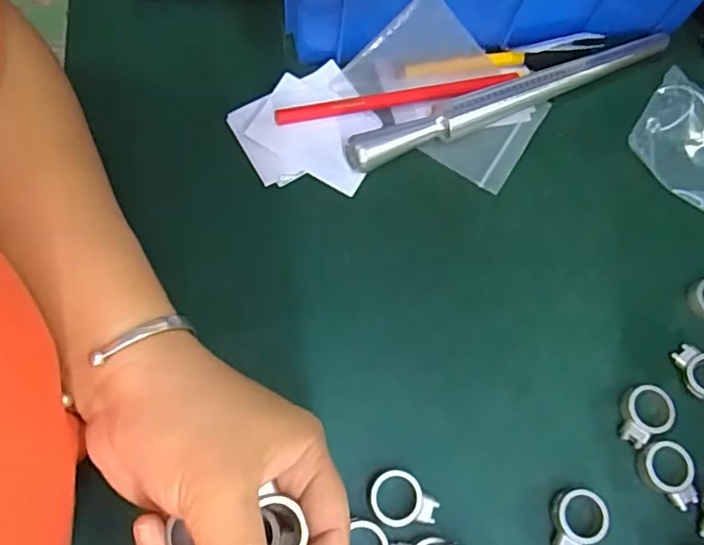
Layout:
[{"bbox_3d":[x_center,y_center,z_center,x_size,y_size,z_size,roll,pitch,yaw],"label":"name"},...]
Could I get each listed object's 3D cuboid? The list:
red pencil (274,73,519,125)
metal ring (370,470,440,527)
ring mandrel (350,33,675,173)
[{"bbox_3d":[0.027,-0.108,0.359,0.148,0.012,0.012,-12,68,-6],"label":"red pencil"},{"bbox_3d":[0.025,0.112,0.284,0.033,0.006,0.026,31,70,11],"label":"metal ring"},{"bbox_3d":[0.102,-0.111,0.367,0.229,0.025,0.019,-25,71,-11],"label":"ring mandrel"}]

